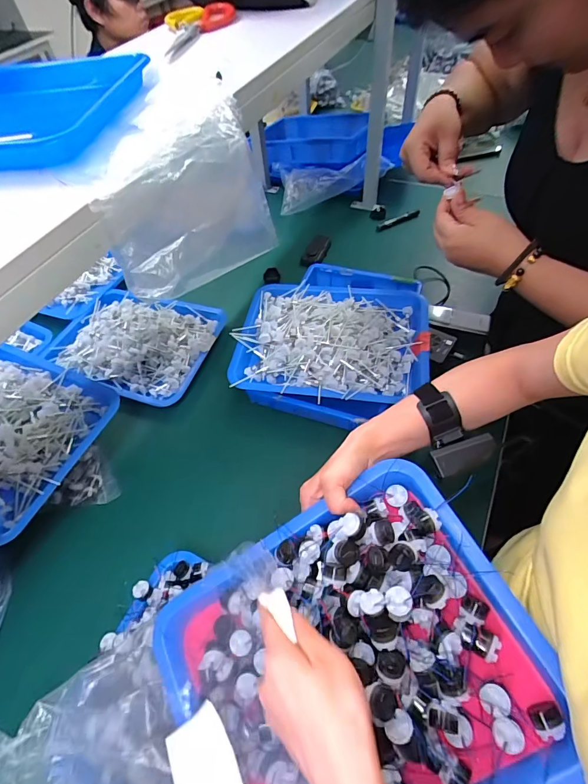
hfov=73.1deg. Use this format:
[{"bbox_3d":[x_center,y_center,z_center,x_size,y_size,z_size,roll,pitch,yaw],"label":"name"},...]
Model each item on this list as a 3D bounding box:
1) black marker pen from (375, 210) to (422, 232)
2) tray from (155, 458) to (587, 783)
[{"bbox_3d":[0.288,-0.474,1.092,0.153,0.022,0.025,-31,58,-16],"label":"black marker pen"},{"bbox_3d":[0.040,0.238,0.345,0.306,0.057,0.250,-35,65,8],"label":"tray"}]

